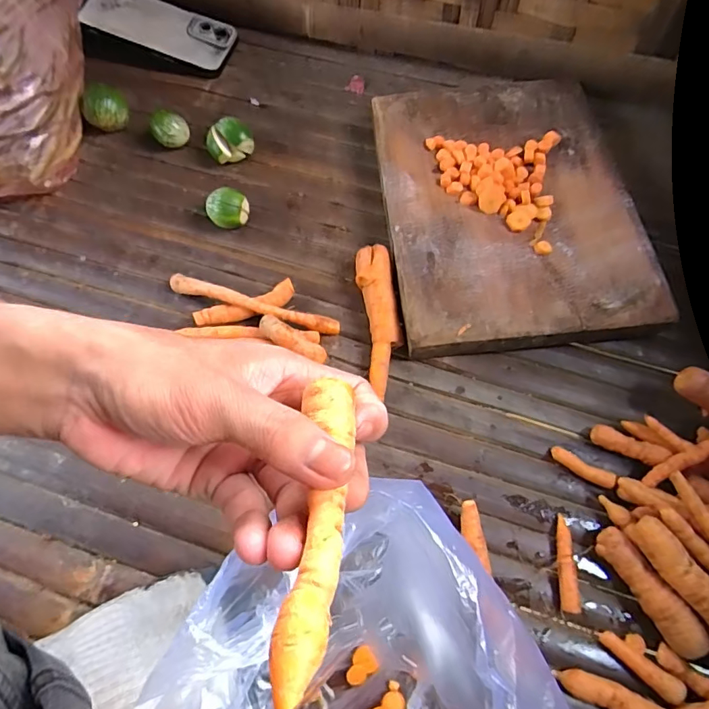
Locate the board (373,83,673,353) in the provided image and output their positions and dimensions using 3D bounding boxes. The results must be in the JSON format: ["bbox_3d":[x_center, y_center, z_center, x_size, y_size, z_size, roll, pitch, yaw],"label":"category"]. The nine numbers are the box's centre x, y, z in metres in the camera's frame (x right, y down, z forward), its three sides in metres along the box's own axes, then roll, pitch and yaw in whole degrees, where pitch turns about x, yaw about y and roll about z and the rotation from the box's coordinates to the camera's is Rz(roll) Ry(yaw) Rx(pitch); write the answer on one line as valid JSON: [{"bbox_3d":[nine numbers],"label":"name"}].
[{"bbox_3d":[0.142,-0.139,0.470,0.223,0.043,0.283,-5,66,-2],"label":"board"}]

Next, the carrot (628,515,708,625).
[{"bbox_3d":[0.229,0.154,0.327,0.023,0.024,0.090,-32,70,-13],"label":"carrot"}]

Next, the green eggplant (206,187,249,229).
[{"bbox_3d":[-0.122,-0.138,0.470,0.031,0.038,0.031,23,68,10],"label":"green eggplant"}]

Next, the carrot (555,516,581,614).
[{"bbox_3d":[0.158,0.157,0.363,0.012,0.016,0.066,5,66,3],"label":"carrot"}]

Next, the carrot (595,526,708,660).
[{"bbox_3d":[0.208,0.168,0.346,0.022,0.029,0.089,-29,69,-12],"label":"carrot"}]

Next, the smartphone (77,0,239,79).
[{"bbox_3d":[-0.226,-0.380,0.561,0.165,0.011,0.081,15,70,-4],"label":"smartphone"}]

